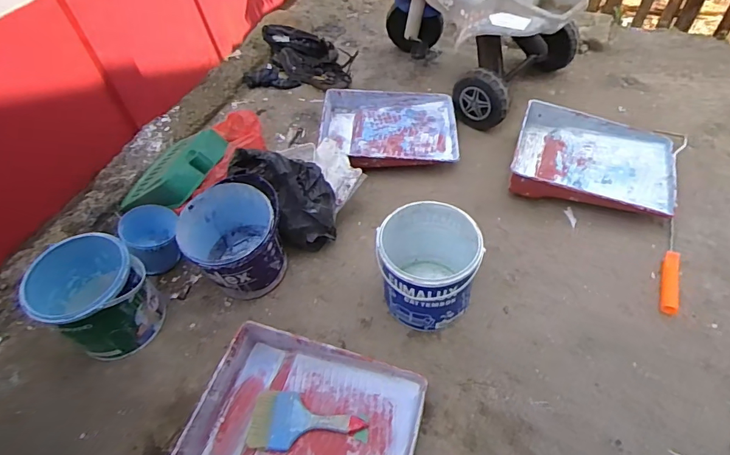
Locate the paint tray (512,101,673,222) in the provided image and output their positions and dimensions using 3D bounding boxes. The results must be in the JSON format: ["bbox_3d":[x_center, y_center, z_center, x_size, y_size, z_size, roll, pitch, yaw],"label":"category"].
[{"bbox_3d":[0.567,-0.165,1.110,0.379,0.085,0.319,15,52,18],"label":"paint tray"}]

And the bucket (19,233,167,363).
[{"bbox_3d":[-0.563,0.148,0.941,0.227,0.192,0.190,28,58,25],"label":"bucket"}]

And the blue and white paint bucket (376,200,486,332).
[{"bbox_3d":[0.125,0.083,0.884,0.184,0.196,0.183,-3,49,3],"label":"blue and white paint bucket"}]

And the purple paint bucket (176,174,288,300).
[{"bbox_3d":[-0.273,0.036,0.980,0.205,0.212,0.207,-3,49,3],"label":"purple paint bucket"}]

